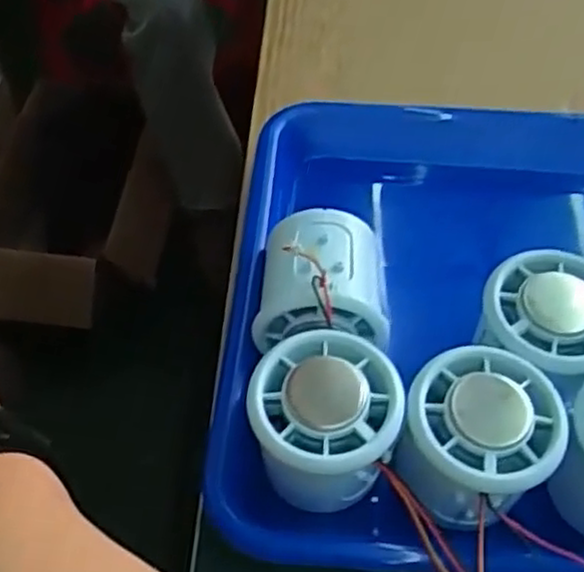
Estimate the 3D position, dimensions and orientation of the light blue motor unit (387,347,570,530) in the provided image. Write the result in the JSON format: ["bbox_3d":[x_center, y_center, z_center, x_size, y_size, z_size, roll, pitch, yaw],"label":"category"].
[{"bbox_3d":[0.069,0.058,0.287,0.054,0.047,0.057,1,55,-2],"label":"light blue motor unit"}]

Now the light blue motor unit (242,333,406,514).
[{"bbox_3d":[0.012,0.054,0.293,0.054,0.053,0.052,1,55,-2],"label":"light blue motor unit"}]

